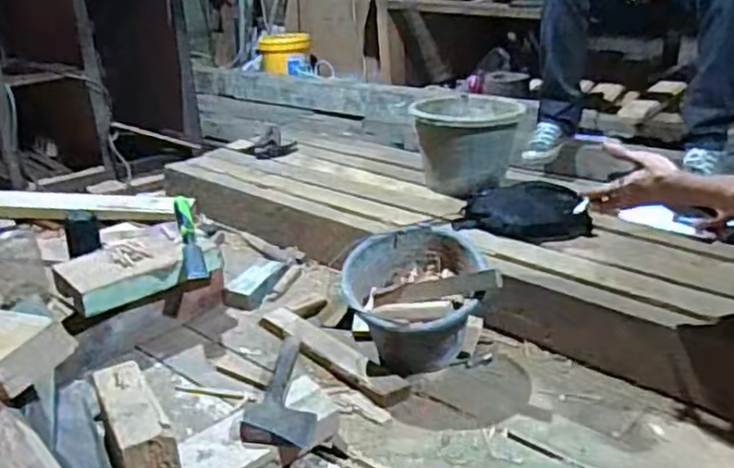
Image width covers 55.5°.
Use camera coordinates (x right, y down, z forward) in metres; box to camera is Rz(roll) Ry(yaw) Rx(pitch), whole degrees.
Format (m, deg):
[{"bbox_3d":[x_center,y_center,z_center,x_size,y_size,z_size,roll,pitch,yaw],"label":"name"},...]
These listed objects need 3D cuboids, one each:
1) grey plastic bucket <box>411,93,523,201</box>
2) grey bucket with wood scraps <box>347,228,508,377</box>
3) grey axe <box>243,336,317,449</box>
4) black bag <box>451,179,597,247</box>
[{"bbox_3d":[0.255,-0.241,1.786,0.263,0.181,0.317,2,26,8],"label":"grey plastic bucket"},{"bbox_3d":[0.085,0.123,1.213,0.239,0.192,0.200,-8,27,-13],"label":"grey bucket with wood scraps"},{"bbox_3d":[-0.132,0.239,1.111,0.102,0.042,0.249,-2,26,-1],"label":"grey axe"},{"bbox_3d":[0.340,-0.053,1.499,0.281,0.072,0.136,-1,26,2],"label":"black bag"}]

